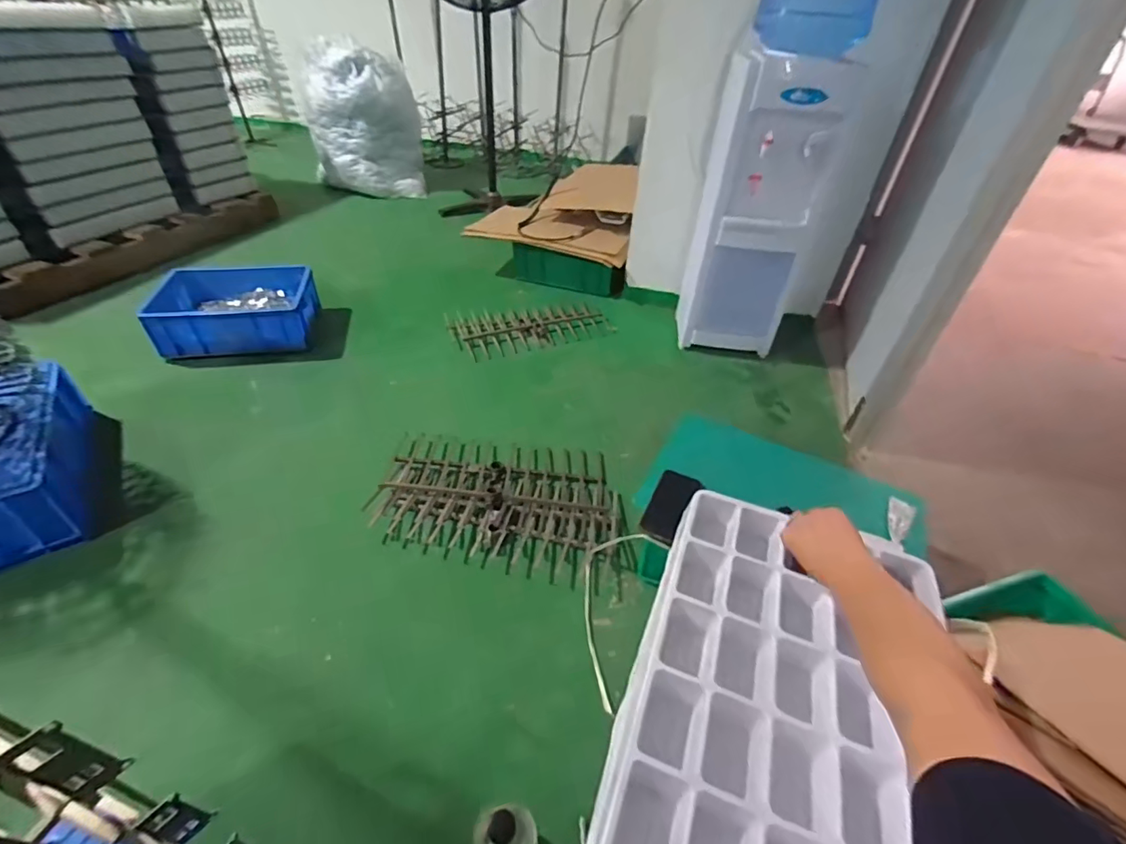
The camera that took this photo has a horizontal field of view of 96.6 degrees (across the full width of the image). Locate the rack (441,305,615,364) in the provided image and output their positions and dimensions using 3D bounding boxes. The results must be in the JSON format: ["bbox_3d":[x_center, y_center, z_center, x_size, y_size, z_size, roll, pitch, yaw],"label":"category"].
[{"bbox_3d":[-0.107,-0.308,1.670,0.512,0.049,0.229,-12,43,-18],"label":"rack"}]

